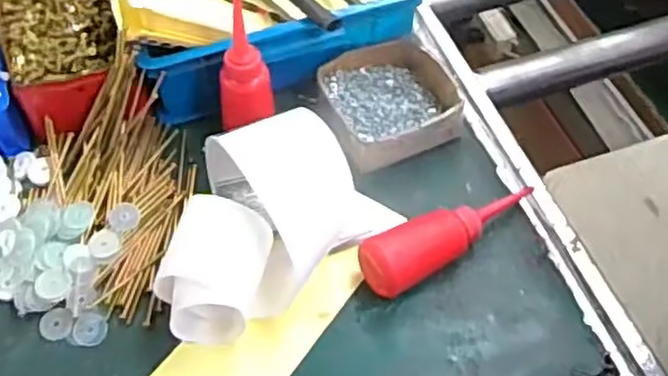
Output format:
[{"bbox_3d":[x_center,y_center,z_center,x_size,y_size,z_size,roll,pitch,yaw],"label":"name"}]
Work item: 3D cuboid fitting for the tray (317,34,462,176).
[{"bbox_3d":[0.052,-0.085,0.677,0.119,0.035,0.125,-21,58,-14],"label":"tray"}]

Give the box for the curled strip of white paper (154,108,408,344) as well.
[{"bbox_3d":[-0.066,0.022,0.574,0.191,0.076,0.139,-33,61,-20],"label":"curled strip of white paper"}]

